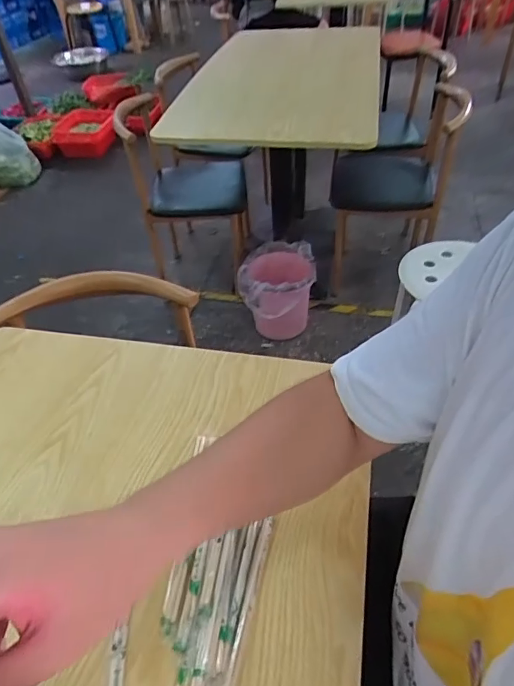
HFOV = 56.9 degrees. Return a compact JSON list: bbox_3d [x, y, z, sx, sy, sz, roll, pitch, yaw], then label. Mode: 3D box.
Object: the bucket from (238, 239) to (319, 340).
[{"bbox_3d":[0.073,-0.164,1.675,0.253,0.289,0.224,-1,45,3],"label":"bucket"}]

